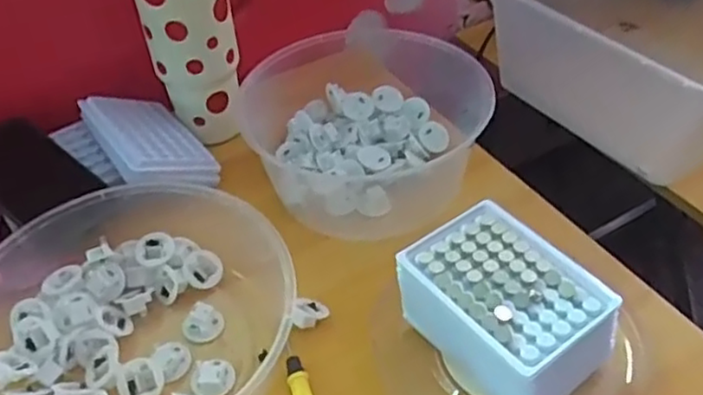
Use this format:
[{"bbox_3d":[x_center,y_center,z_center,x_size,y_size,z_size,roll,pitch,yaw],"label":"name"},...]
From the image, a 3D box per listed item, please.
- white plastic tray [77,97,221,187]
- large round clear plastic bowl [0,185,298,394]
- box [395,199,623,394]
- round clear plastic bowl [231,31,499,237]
[{"bbox_3d":[-0.193,-0.053,0.653,0.091,0.024,0.138,-9,43,-41],"label":"white plastic tray"},{"bbox_3d":[-0.167,0.079,0.507,0.234,0.066,0.232,-2,44,2],"label":"large round clear plastic bowl"},{"bbox_3d":[0.112,0.083,0.488,0.098,0.070,0.143,-32,51,-27],"label":"box"},{"bbox_3d":[0.013,-0.078,0.641,0.206,0.085,0.193,-21,47,-18],"label":"round clear plastic bowl"}]

